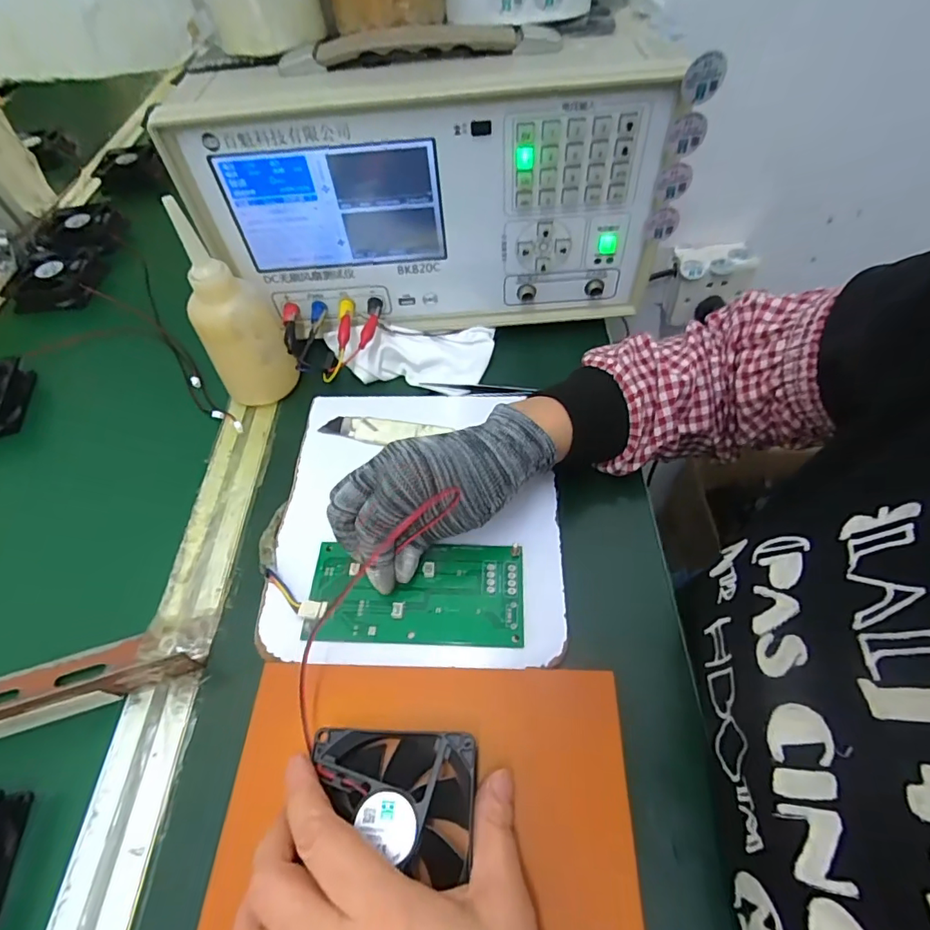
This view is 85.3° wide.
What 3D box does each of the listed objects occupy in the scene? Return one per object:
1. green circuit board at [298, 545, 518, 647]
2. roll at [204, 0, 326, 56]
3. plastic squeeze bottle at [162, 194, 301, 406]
[{"bbox_3d":[-0.031,0.080,0.318,0.132,0.009,0.063,-2,55,1],"label":"green circuit board"},{"bbox_3d":[-0.146,-0.340,0.367,0.081,0.043,0.084,-18,56,-8],"label":"roll"},{"bbox_3d":[-0.184,-0.119,0.398,0.062,0.148,0.070,-23,57,-11],"label":"plastic squeeze bottle"}]

